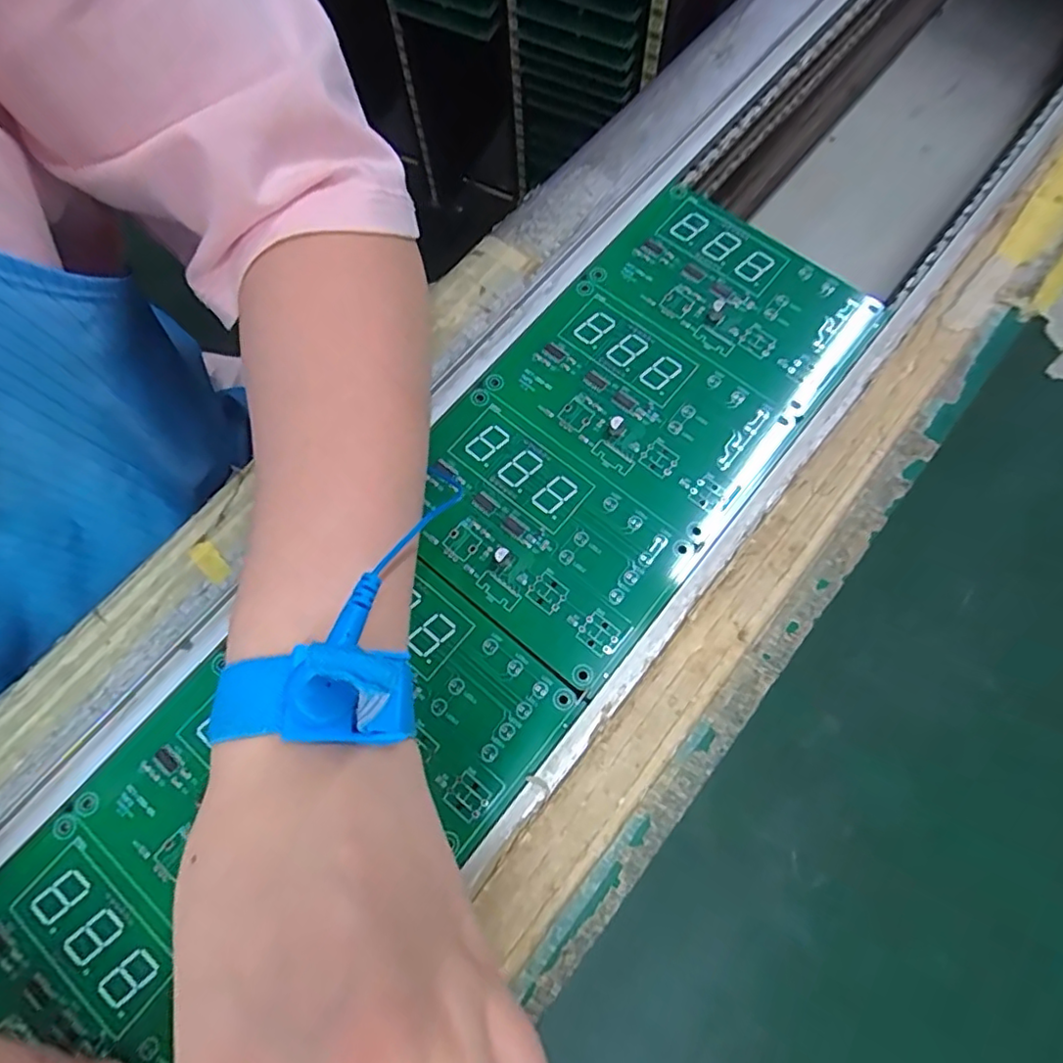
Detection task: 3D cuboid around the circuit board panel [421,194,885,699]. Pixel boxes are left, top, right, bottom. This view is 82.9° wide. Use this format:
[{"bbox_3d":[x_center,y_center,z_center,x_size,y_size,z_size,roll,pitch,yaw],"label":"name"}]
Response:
[{"bbox_3d":[0.045,-0.056,0.273,0.123,0.005,0.227,38,79,12],"label":"circuit board panel"}]

